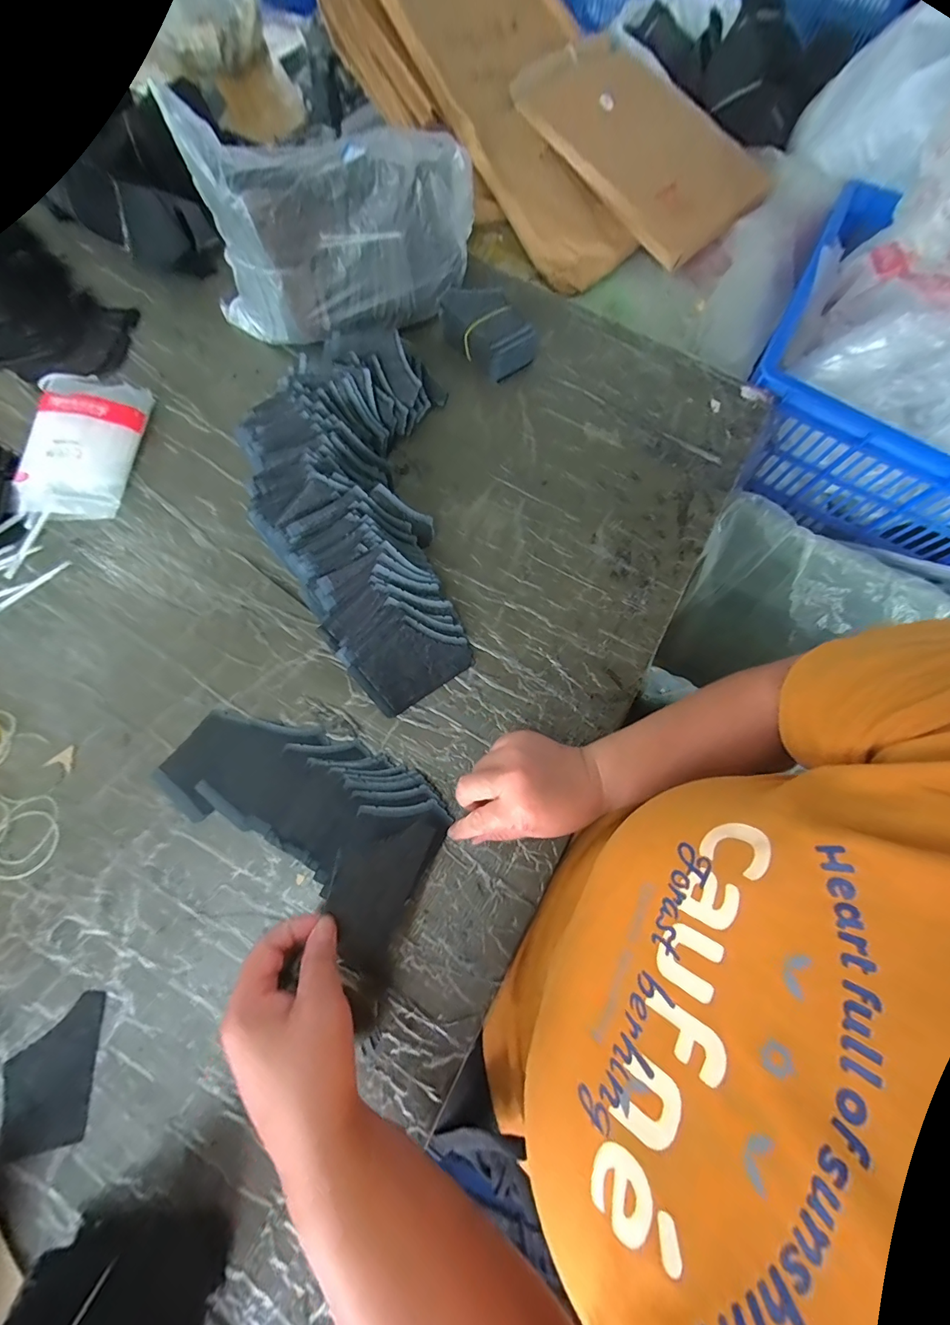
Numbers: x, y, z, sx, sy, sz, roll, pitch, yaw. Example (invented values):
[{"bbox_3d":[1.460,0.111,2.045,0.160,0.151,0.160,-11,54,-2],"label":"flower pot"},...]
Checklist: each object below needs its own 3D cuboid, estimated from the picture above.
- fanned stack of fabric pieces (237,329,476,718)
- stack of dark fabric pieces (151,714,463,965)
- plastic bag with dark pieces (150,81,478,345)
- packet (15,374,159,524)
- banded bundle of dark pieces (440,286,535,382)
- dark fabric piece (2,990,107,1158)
[{"bbox_3d":[-0.125,-0.161,0.448,0.204,0.065,0.418,-5,72,-6],"label":"fanned stack of fabric pieces"},{"bbox_3d":[-0.153,0.124,0.380,0.242,0.023,0.134,26,73,9],"label":"stack of dark fabric pieces"},{"bbox_3d":[-0.147,-0.485,0.484,0.297,0.136,0.155,-6,73,-5],"label":"plastic bag with dark pieces"},{"bbox_3d":[-0.426,-0.241,0.466,0.103,0.027,0.183,1,71,-4],"label":"packet"},{"bbox_3d":[0.017,-0.413,0.540,0.116,0.050,0.086,41,75,10],"label":"banded bundle of dark pieces"},{"bbox_3d":[-0.316,0.304,0.321,0.062,0.004,0.091,-4,72,-6],"label":"dark fabric piece"}]

